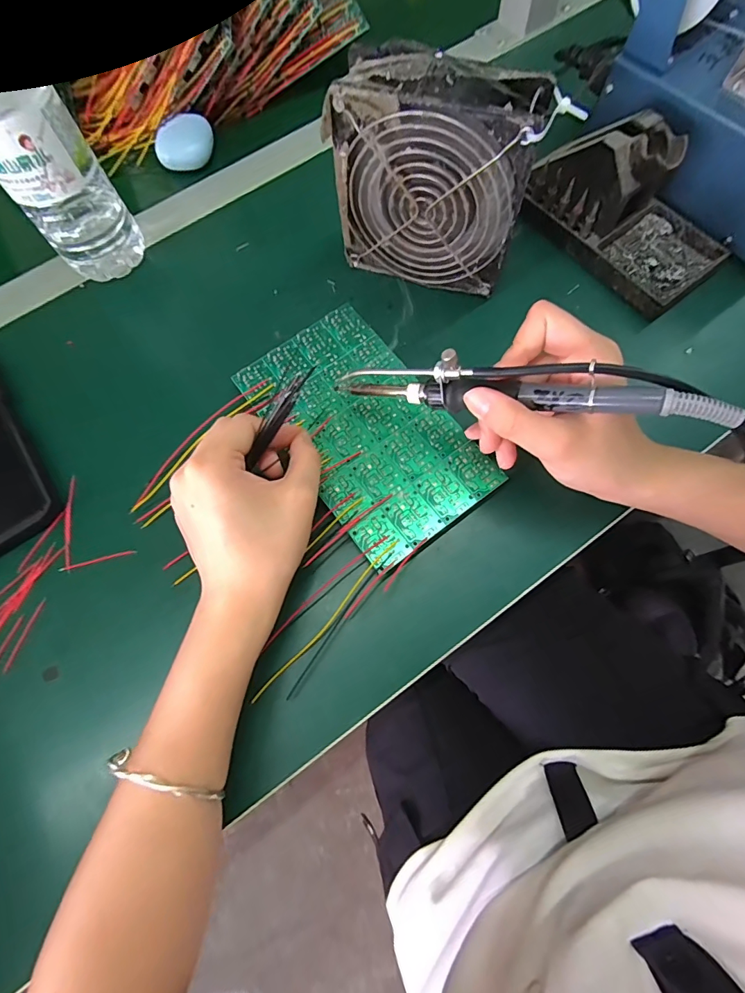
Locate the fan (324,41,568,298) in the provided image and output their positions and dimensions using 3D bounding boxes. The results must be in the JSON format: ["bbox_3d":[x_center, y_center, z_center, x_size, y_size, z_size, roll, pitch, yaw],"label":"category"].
[{"bbox_3d":[0.039,-0.204,0.282,0.124,0.109,0.042,14,73,7],"label":"fan"}]

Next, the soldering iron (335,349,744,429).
[{"bbox_3d":[0.068,-0.061,0.224,0.199,0.033,0.019,10,71,26],"label":"soldering iron"}]

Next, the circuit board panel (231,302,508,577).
[{"bbox_3d":[-0.007,-0.047,0.293,0.100,0.009,0.172,-36,74,-9],"label":"circuit board panel"}]

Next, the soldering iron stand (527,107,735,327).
[{"bbox_3d":[0.189,-0.217,0.311,0.080,0.065,0.150,-38,74,-10],"label":"soldering iron stand"}]

